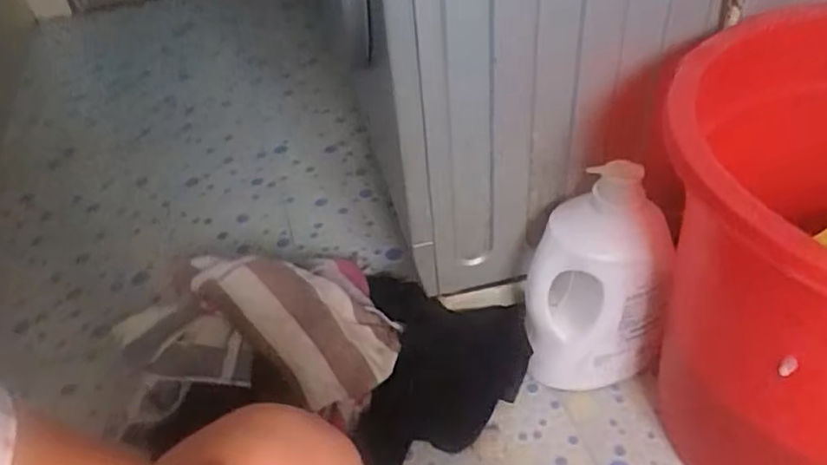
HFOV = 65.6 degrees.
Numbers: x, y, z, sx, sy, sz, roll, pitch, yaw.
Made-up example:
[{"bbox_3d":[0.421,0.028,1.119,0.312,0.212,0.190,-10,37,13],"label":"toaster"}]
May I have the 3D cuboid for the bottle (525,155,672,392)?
[{"bbox_3d":[0.234,0.078,0.822,0.157,0.340,0.098,22,49,28],"label":"bottle"}]

